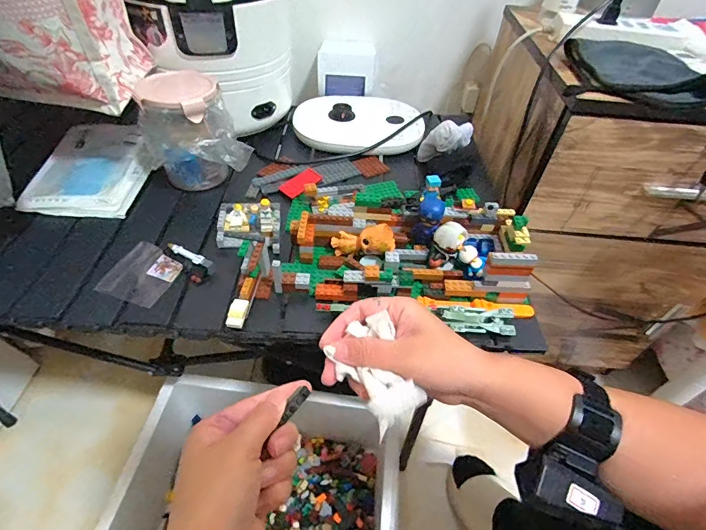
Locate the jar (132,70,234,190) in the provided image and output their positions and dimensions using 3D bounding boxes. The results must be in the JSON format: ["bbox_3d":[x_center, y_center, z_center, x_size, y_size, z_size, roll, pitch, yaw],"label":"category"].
[{"bbox_3d":[-0.228,-0.190,0.570,0.119,0.131,0.119,-11,48,-14],"label":"jar"}]

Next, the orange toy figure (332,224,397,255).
[{"bbox_3d":[0.011,-0.028,0.497,0.078,0.033,0.033,-5,42,24],"label":"orange toy figure"}]

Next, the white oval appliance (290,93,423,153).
[{"bbox_3d":[0.010,-0.265,0.730,0.226,0.038,0.178,1,47,-2],"label":"white oval appliance"}]

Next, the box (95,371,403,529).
[{"bbox_3d":[-0.151,0.372,0.664,0.430,0.183,0.285,7,47,3],"label":"box"}]

